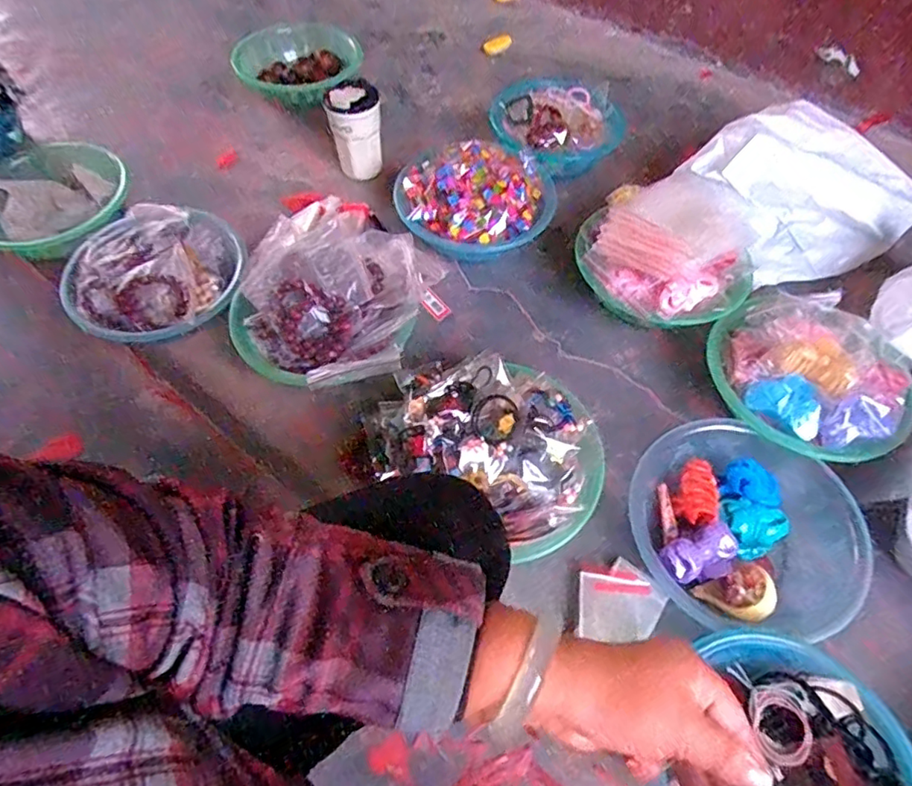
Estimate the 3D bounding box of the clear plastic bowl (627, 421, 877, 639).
[{"bbox_3d":[0.311,0.149,0.628,0.237,0.059,0.214,31,62,18],"label":"clear plastic bowl"}]

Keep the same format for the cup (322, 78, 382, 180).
[{"bbox_3d":[-0.167,-0.434,0.949,0.083,0.145,0.073,-8,58,-6],"label":"cup"}]

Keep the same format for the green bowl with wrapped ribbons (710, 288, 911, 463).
[{"bbox_3d":[0.437,-0.033,0.699,0.219,0.075,0.228,0,57,-1],"label":"green bowl with wrapped ribbons"}]

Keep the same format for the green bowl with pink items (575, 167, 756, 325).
[{"bbox_3d":[0.309,-0.204,0.784,0.259,0.091,0.223,-28,62,-18],"label":"green bowl with pink items"}]

